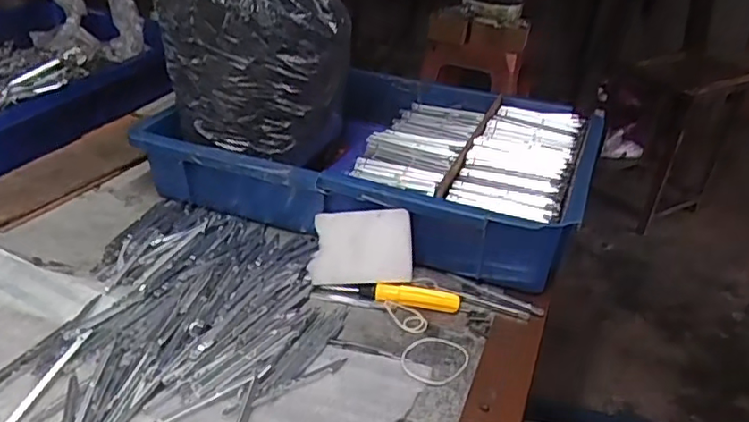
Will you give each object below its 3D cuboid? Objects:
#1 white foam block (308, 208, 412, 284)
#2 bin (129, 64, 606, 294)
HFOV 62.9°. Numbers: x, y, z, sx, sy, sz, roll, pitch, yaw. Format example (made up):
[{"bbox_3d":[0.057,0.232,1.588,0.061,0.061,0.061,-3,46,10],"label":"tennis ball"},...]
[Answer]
[{"bbox_3d":[-0.012,0.030,0.519,0.084,0.061,0.006,-2,0,6],"label":"white foam block"},{"bbox_3d":[0.003,-0.057,0.661,0.416,0.095,0.270,14,32,15],"label":"bin"}]

